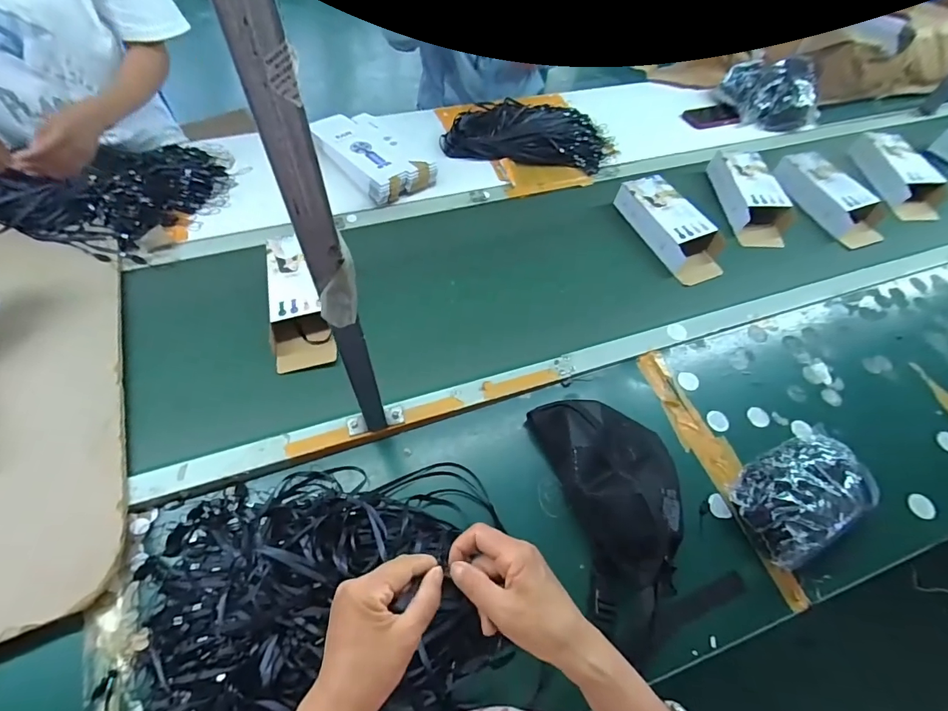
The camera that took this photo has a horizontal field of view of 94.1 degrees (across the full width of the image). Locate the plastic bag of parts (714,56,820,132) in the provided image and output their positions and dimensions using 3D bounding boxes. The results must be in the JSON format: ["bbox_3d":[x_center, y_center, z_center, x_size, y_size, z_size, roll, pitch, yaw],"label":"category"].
[{"bbox_3d":[0.775,-0.693,1.162,0.212,0.098,0.201,4,58,-1],"label":"plastic bag of parts"}]

